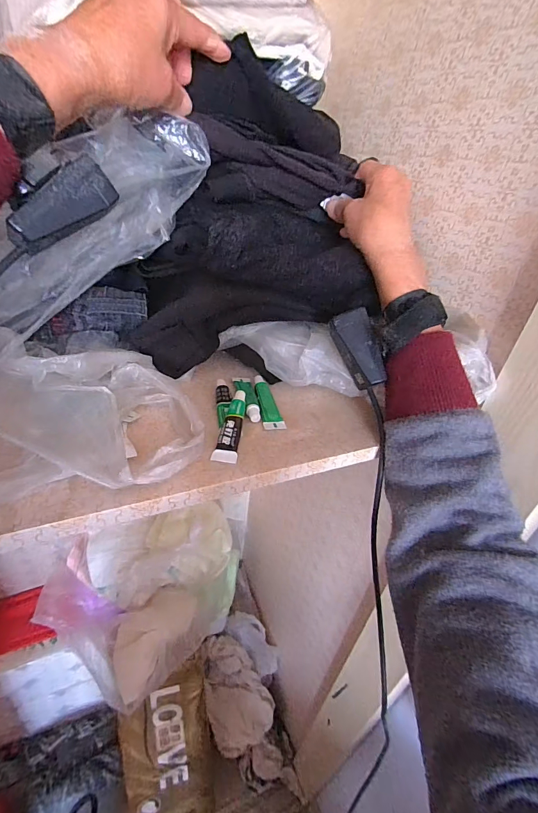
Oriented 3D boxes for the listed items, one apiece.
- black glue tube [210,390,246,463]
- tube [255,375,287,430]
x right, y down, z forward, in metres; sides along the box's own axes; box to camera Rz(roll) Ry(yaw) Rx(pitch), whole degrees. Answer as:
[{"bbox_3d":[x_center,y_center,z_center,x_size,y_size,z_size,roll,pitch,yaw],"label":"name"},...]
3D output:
[{"bbox_3d":[-0.029,0.015,0.297,0.018,0.008,0.075,9,48,2],"label":"black glue tube"},{"bbox_3d":[-0.002,-0.005,0.337,0.019,0.011,0.070,-3,35,-15],"label":"tube"}]

